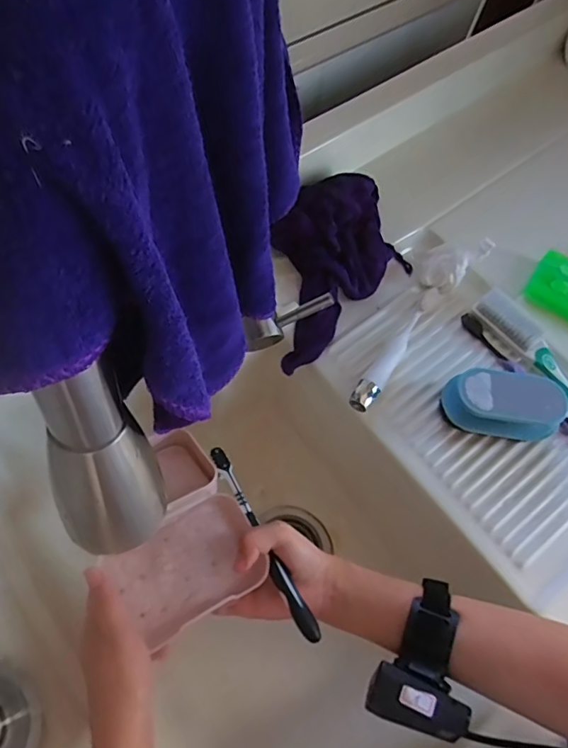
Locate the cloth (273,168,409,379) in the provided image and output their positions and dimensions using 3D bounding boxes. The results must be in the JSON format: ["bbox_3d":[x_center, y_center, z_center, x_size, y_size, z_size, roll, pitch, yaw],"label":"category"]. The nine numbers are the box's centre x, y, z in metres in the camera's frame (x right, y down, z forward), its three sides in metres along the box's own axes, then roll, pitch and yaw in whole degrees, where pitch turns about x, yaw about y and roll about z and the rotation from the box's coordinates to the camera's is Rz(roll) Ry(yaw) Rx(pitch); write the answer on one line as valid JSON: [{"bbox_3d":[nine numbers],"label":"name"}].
[{"bbox_3d":[0.041,-0.130,0.559,0.145,0.075,0.221,44,70,12],"label":"cloth"}]

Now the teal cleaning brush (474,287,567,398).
[{"bbox_3d":[0.281,-0.017,0.539,0.033,0.024,0.183,-36,75,-18],"label":"teal cleaning brush"}]

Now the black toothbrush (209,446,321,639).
[{"bbox_3d":[-0.020,0.138,0.435,0.014,0.008,0.185,-27,60,-12],"label":"black toothbrush"}]

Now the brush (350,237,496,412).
[{"bbox_3d":[0.134,-0.063,0.543,0.056,0.046,0.235,39,69,10],"label":"brush"}]

